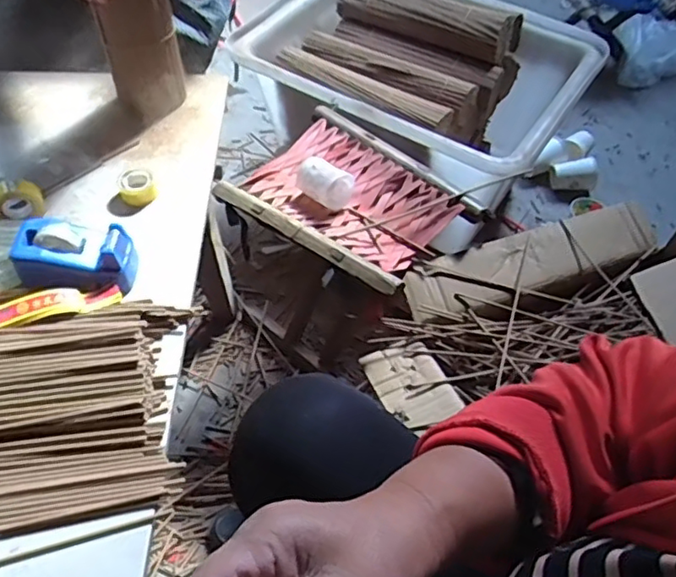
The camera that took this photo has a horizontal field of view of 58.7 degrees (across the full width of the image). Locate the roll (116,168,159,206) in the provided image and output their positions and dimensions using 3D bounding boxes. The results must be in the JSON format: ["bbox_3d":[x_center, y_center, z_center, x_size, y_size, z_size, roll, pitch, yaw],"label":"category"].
[{"bbox_3d":[-0.217,-0.110,0.648,0.036,0.021,0.036,1,52,-2],"label":"roll"}]

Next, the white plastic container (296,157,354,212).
[{"bbox_3d":[-0.018,-0.151,0.830,0.052,0.053,0.080,-35,61,-26],"label":"white plastic container"}]

